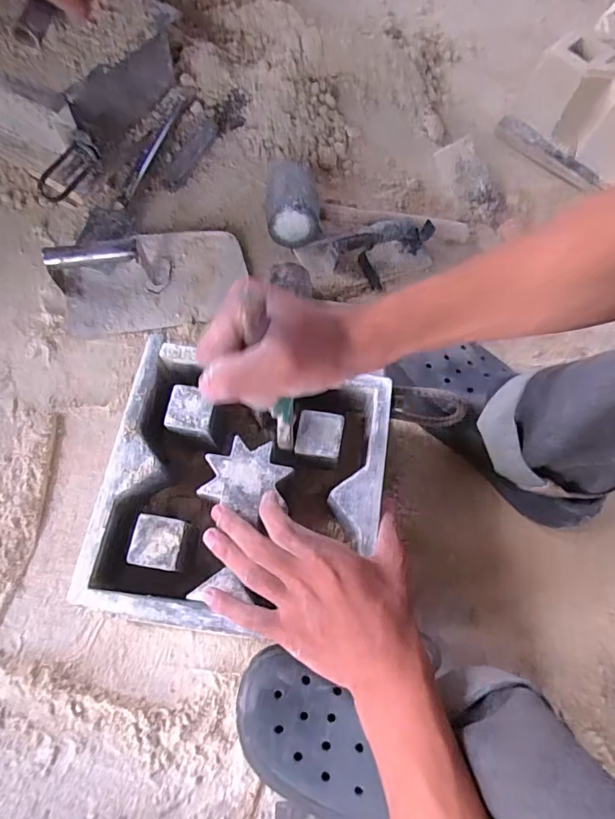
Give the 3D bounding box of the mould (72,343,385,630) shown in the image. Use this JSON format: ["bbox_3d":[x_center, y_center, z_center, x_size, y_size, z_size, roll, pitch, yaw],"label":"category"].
[{"bbox_3d":[-0.054,0.072,0.423,0.225,0.079,0.222,11,70,2],"label":"mould"}]

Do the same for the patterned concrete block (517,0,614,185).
[{"bbox_3d":[0.473,-0.482,0.729,0.204,0.119,0.195,-40,76,-15],"label":"patterned concrete block"}]

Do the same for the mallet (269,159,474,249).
[{"bbox_3d":[0.085,-0.269,0.653,0.299,0.075,0.124,1,68,-25],"label":"mallet"}]

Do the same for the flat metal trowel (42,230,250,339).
[{"bbox_3d":[-0.191,-0.176,0.574,0.225,0.069,0.138,-9,70,-6],"label":"flat metal trowel"}]

